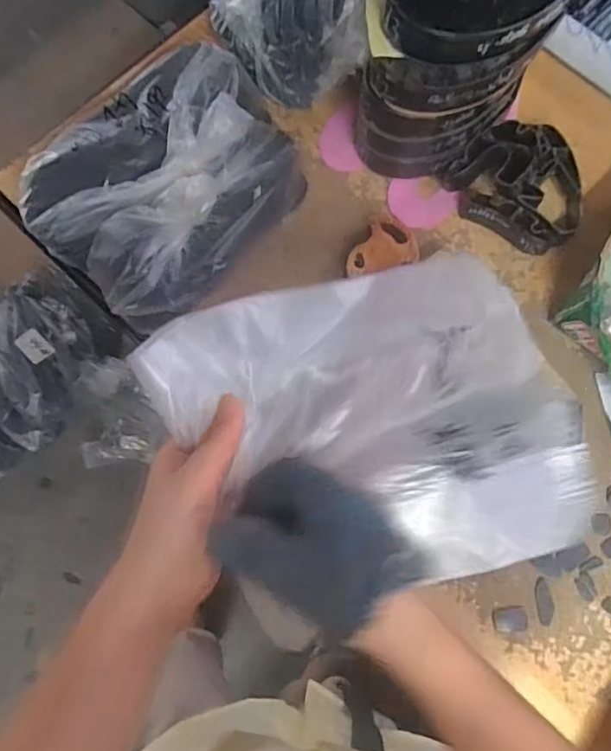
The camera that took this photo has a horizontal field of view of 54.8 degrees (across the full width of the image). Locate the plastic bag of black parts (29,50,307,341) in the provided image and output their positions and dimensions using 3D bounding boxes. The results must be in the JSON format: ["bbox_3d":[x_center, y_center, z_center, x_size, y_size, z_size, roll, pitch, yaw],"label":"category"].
[{"bbox_3d":[-0.135,-0.218,0.608,0.224,0.095,0.292,42,79,9],"label":"plastic bag of black parts"}]

